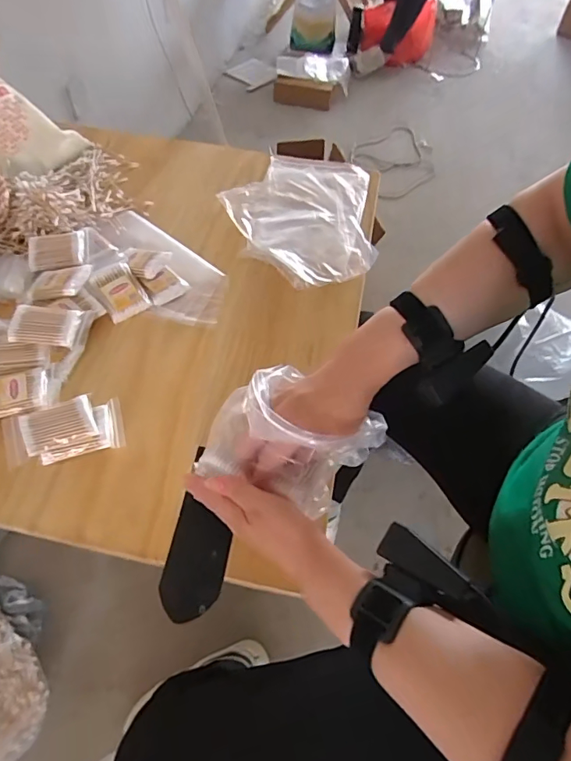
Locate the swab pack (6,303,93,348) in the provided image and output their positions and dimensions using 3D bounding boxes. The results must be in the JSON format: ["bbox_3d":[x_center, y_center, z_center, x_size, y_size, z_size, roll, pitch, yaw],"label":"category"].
[{"bbox_3d":[-0.297,-0.070,0.606,0.086,0.021,0.055,6,64,-11],"label":"swab pack"}]

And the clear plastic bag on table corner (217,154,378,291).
[{"bbox_3d":[0.019,-0.282,0.803,0.237,0.021,0.340,3,53,0],"label":"clear plastic bag on table corner"}]

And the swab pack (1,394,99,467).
[{"bbox_3d":[-0.264,0.056,0.540,0.092,0.023,0.061,-20,57,-17],"label":"swab pack"}]

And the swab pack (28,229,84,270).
[{"bbox_3d":[-0.341,-0.195,0.712,0.076,0.018,0.062,-5,63,-9],"label":"swab pack"}]

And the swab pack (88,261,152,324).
[{"bbox_3d":[-0.231,-0.126,0.667,0.056,0.009,0.080,-29,83,-20],"label":"swab pack"}]

